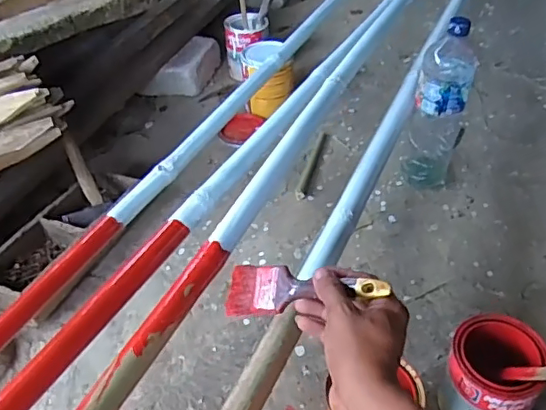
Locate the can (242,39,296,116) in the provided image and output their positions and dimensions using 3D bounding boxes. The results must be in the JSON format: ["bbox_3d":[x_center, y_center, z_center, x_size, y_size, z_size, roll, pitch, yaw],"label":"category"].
[{"bbox_3d":[-0.007,-0.266,1.190,0.103,0.133,0.116,-11,48,-7],"label":"can"}]

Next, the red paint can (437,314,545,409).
[{"bbox_3d":[0.270,0.217,0.702,0.104,0.130,0.107,-1,47,2],"label":"red paint can"}]

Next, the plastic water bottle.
[{"bbox_3d":[0.280,-0.159,0.953,0.089,0.303,0.093,12,49,13],"label":"plastic water bottle"}]

